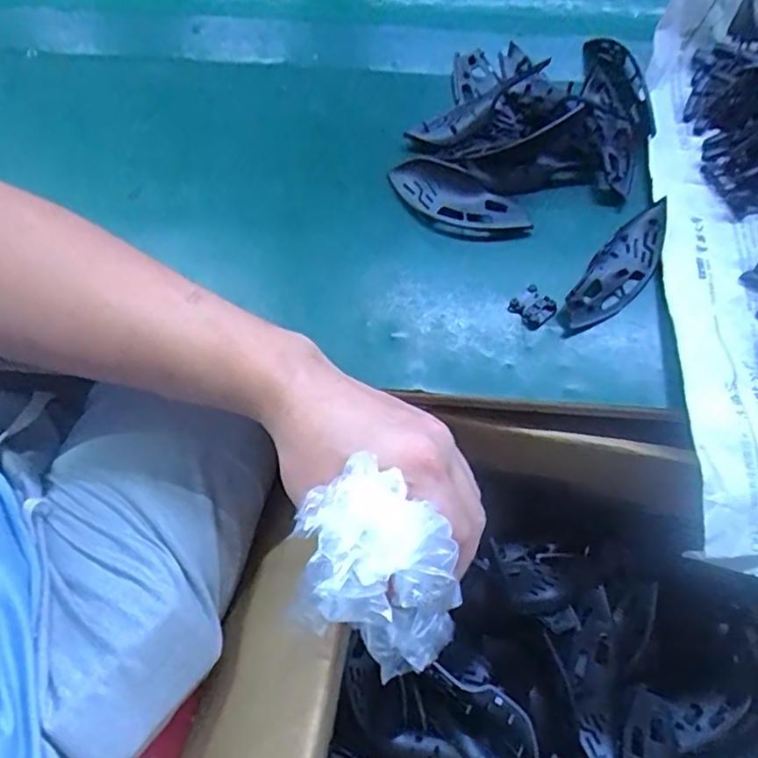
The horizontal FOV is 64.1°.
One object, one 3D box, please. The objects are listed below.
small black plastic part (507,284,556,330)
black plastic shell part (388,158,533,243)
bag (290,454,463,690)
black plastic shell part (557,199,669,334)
[{"bbox_3d":[0.099,-0.045,0.392,0.023,0.012,0.025,-40,71,-14],"label":"small black plastic part"},{"bbox_3d":[0.051,-0.120,0.413,0.099,0.017,0.043,34,72,15],"label":"black plastic shell part"},{"bbox_3d":[0.000,0.099,0.300,0.087,0.086,0.074,36,72,16],"label":"bag"},{"bbox_3d":[0.155,-0.070,0.392,0.034,0.018,0.109,38,73,16],"label":"black plastic shell part"}]

